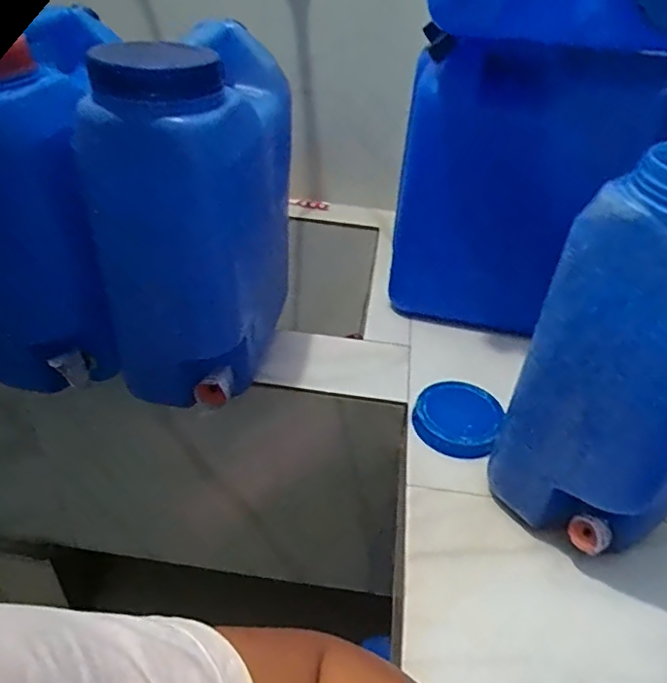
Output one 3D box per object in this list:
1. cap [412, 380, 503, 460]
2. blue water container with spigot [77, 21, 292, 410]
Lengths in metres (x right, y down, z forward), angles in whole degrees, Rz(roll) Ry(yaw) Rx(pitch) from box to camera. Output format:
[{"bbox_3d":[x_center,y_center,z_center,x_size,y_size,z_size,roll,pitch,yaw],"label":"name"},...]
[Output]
[{"bbox_3d":[0.165,0.102,0.745,0.110,0.029,0.110,2,39,-2],"label":"cap"},{"bbox_3d":[-0.159,-0.165,0.711,0.162,0.389,0.293,9,39,6],"label":"blue water container with spigot"}]

